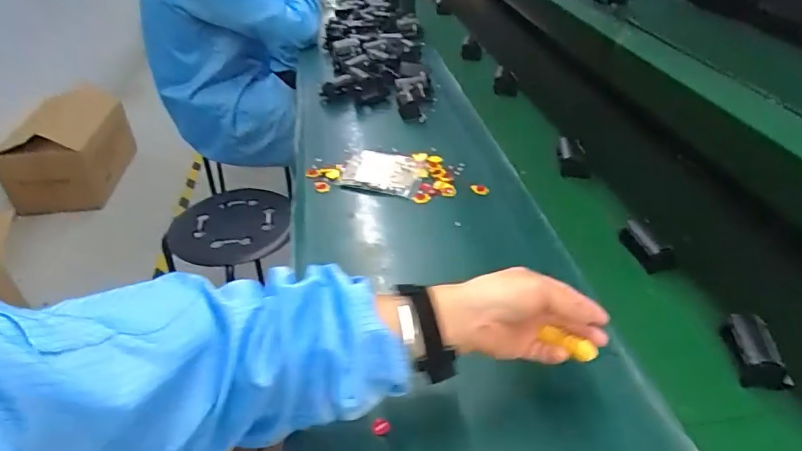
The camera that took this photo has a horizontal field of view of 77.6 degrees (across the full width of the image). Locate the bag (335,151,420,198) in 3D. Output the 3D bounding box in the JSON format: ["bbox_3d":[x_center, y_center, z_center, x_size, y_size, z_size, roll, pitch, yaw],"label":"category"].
[{"bbox_3d":[-0.032,-0.087,0.815,0.135,0.026,0.089,9,38,13],"label":"bag"}]

